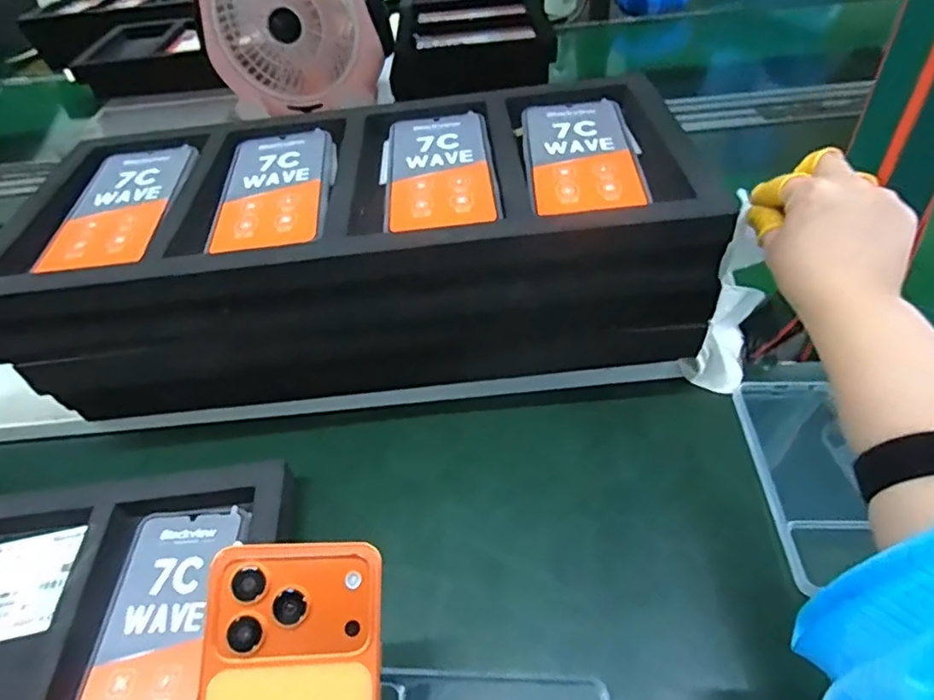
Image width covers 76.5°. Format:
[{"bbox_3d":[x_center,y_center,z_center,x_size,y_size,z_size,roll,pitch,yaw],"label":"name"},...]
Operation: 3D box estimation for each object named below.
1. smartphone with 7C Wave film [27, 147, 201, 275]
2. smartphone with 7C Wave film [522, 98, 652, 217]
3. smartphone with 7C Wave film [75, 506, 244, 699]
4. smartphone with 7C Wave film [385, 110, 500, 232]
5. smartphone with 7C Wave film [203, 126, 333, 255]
[{"bbox_3d":[-0.254,-0.111,0.444,0.079,0.008,0.159,-6,45,0],"label":"smartphone with 7C Wave film"},{"bbox_3d":[0.083,-0.145,0.433,0.076,0.005,0.158,-2,45,5],"label":"smartphone with 7C Wave film"},{"bbox_3d":[-0.192,0.177,0.365,0.069,0.014,0.162,-2,45,4],"label":"smartphone with 7C Wave film"},{"bbox_3d":[-0.021,-0.134,0.437,0.075,0.007,0.172,-6,45,0],"label":"smartphone with 7C Wave film"},{"bbox_3d":[-0.144,-0.123,0.441,0.075,0.009,0.177,-8,45,-1],"label":"smartphone with 7C Wave film"}]

